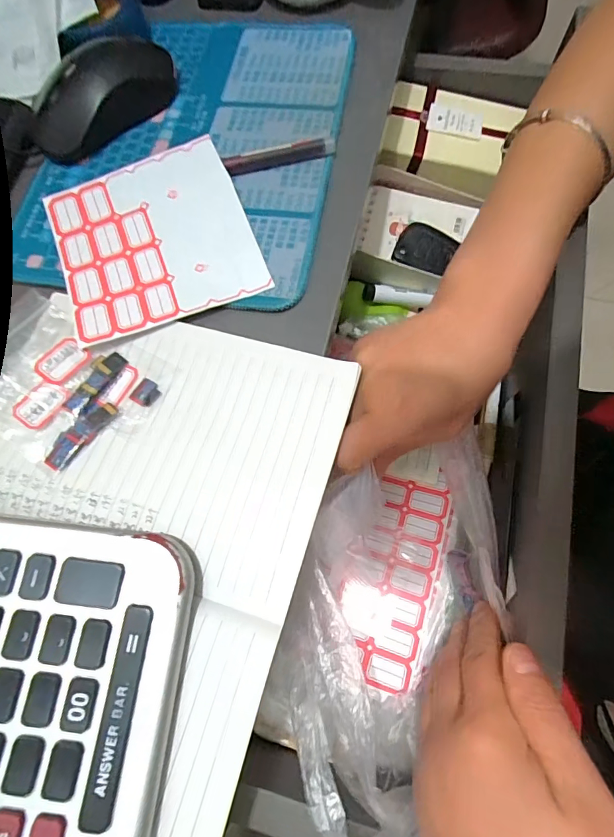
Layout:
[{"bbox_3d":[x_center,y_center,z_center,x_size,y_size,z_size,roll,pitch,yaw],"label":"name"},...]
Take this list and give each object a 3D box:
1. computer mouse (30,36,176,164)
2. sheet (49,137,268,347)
[{"bbox_3d":[-0.143,-0.235,0.291,0.105,0.030,0.052,-43,75,-11],"label":"computer mouse"},{"bbox_3d":[-0.097,-0.113,0.255,0.116,0.015,0.116,-21,71,-2],"label":"sheet"}]

